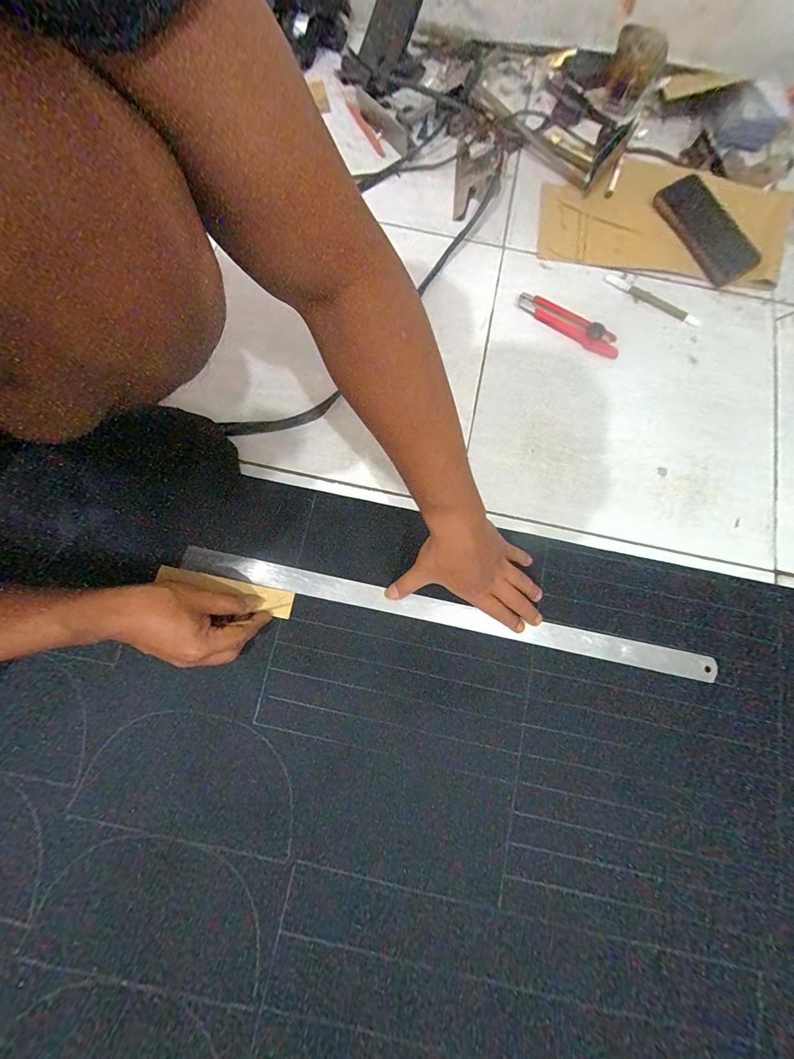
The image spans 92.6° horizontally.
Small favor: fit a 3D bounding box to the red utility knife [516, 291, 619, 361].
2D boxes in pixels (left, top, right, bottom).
[{"bbox_3d":[0.233,-0.278,0.517,0.149,0.020,0.029,32,79,5],"label":"red utility knife"}]

